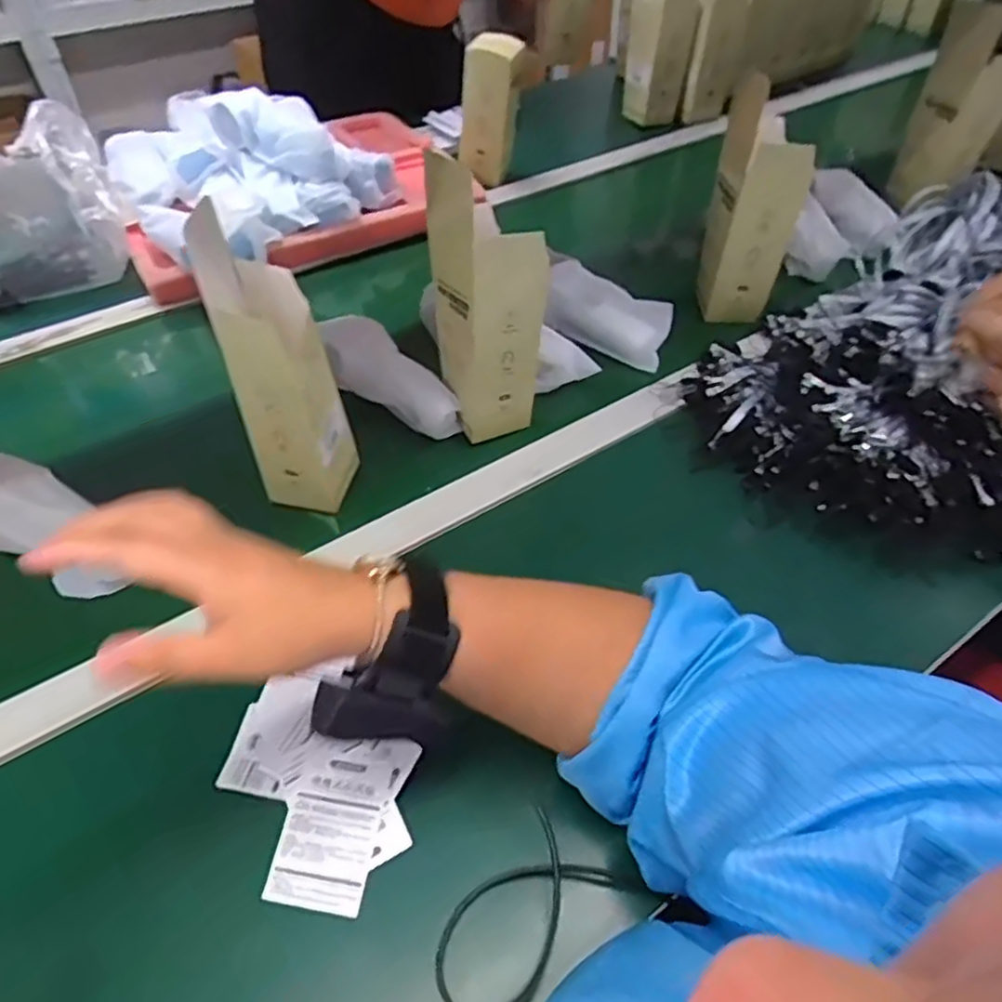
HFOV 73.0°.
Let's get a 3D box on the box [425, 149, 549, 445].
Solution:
[{"bbox_3d":[-0.011,-0.161,0.561,0.076,0.216,0.071,-17,51,-15],"label":"box"}]

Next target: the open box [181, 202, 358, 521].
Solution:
[{"bbox_3d":[-0.162,-0.091,0.500,0.064,0.220,0.060,5,49,4],"label":"open box"}]

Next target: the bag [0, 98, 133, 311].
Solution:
[{"bbox_3d":[-0.536,-0.319,0.752,0.201,0.158,0.115,-17,51,-15],"label":"bag"}]

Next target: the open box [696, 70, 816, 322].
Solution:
[{"bbox_3d":[0.257,-0.301,0.692,0.084,0.228,0.086,13,50,11],"label":"open box"}]

